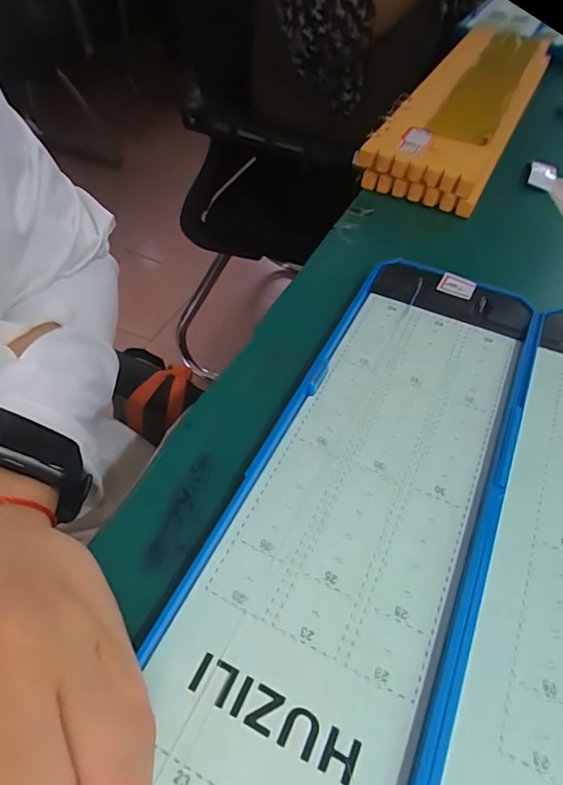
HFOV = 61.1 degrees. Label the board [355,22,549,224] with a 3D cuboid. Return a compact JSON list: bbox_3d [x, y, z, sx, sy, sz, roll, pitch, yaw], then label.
[{"bbox_3d":[0.153,-0.234,0.386,0.079,0.032,0.279,23,55,17],"label":"board"}]

